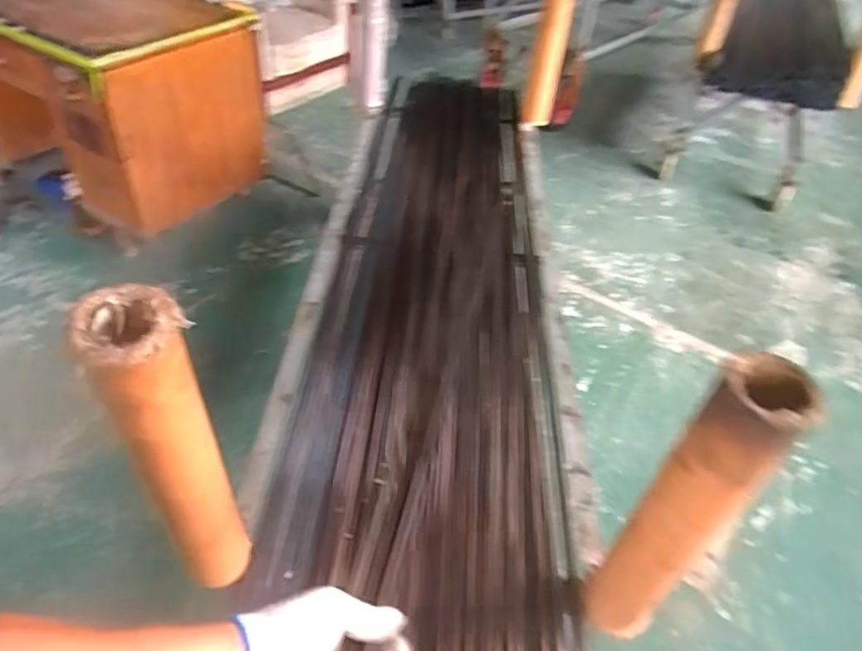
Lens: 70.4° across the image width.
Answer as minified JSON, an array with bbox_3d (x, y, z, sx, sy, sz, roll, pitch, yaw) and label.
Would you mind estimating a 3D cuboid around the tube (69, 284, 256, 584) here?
[{"bbox_3d":[-0.297,0.169,0.736,0.087,0.492,0.091,2,44,-2],"label":"tube"}]

